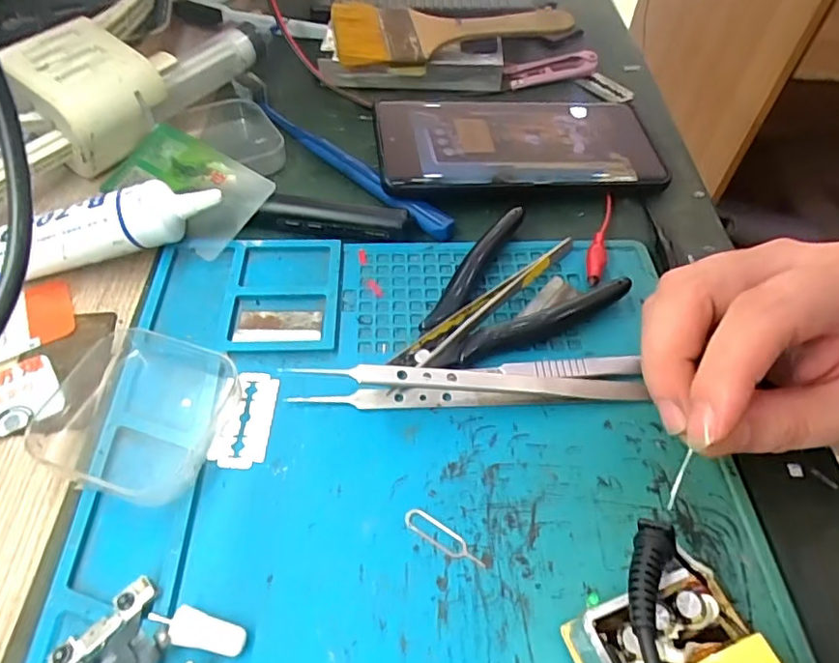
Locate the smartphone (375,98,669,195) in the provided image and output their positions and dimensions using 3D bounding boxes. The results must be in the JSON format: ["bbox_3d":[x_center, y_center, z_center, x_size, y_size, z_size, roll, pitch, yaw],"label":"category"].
[{"bbox_3d":[0.058,-0.111,0.325,0.162,0.009,0.078,-4,58,-9],"label":"smartphone"}]

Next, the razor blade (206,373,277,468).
[{"bbox_3d":[-0.071,0.034,0.229,0.021,0.004,0.042,7,53,-5],"label":"razor blade"}]

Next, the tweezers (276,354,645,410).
[{"bbox_3d":[0.021,0.017,0.232,0.147,0.023,0.022,-2,52,-3],"label":"tweezers"}]

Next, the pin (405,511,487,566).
[{"bbox_3d":[0.009,0.074,0.201,0.032,0.004,0.009,28,57,19],"label":"pin"}]

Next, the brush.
[{"bbox_3d":[0.023,-0.201,0.379,0.161,0.016,0.056,-3,57,-3],"label":"brush"}]

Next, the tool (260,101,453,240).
[{"bbox_3d":[-0.040,-0.098,0.326,0.017,0.011,0.159,-36,61,-26],"label":"tool"}]

